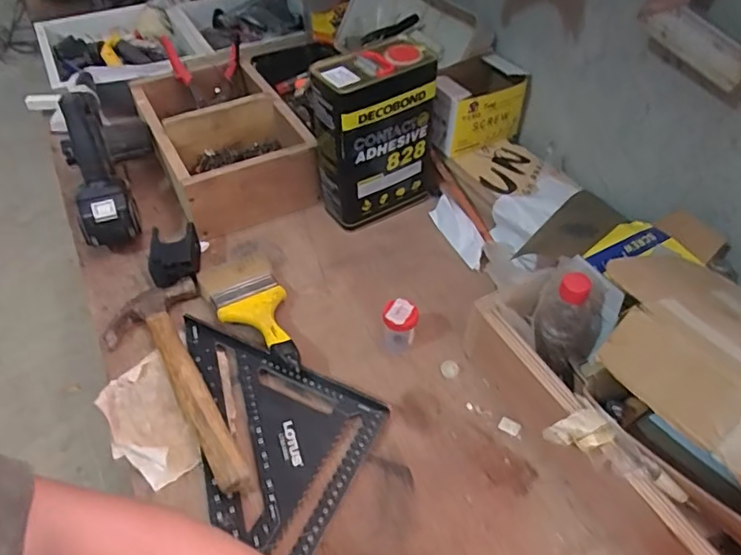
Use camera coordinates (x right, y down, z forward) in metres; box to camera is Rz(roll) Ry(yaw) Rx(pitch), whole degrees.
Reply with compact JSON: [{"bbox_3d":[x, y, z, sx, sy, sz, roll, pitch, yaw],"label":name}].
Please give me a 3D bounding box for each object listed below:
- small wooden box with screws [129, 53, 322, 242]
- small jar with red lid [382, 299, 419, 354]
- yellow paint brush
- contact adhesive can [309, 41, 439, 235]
[{"bbox_3d":[-0.248,-0.226,0.942,0.215,0.145,0.343,-22,50,-19],"label":"small wooden box with screws"},{"bbox_3d":[0.038,0.063,0.698,0.045,0.074,0.041,2,47,3],"label":"small jar with red lid"},{"bbox_3d":[-0.151,0.047,0.733,0.099,0.042,0.234,-24,51,-20],"label":"yellow paint brush"},{"bbox_3d":[0.011,-0.209,0.837,0.178,0.250,0.093,-26,52,-21],"label":"contact adhesive can"}]

